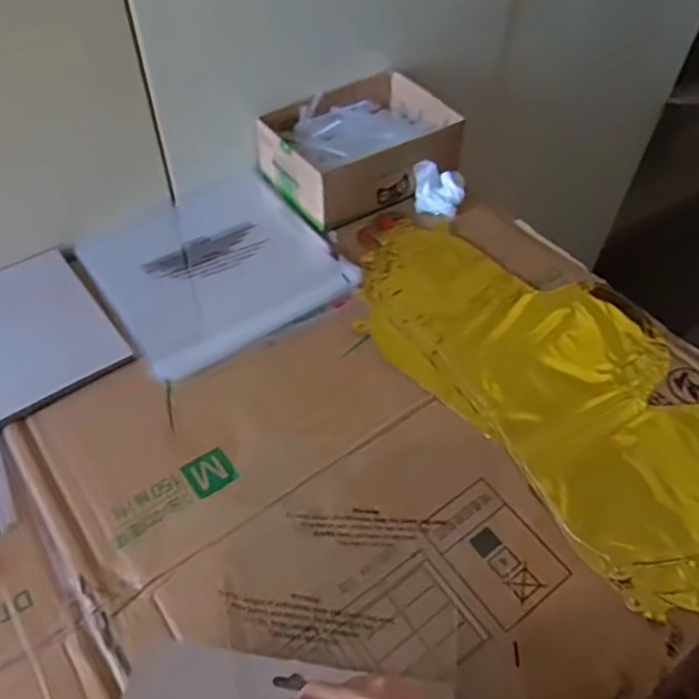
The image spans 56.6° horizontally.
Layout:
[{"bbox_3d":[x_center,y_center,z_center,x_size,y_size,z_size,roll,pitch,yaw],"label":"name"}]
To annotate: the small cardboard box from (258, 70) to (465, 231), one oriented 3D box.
[{"bbox_3d":[0.011,-0.216,0.689,0.187,0.062,0.143,-28,57,-23],"label":"small cardboard box"}]

